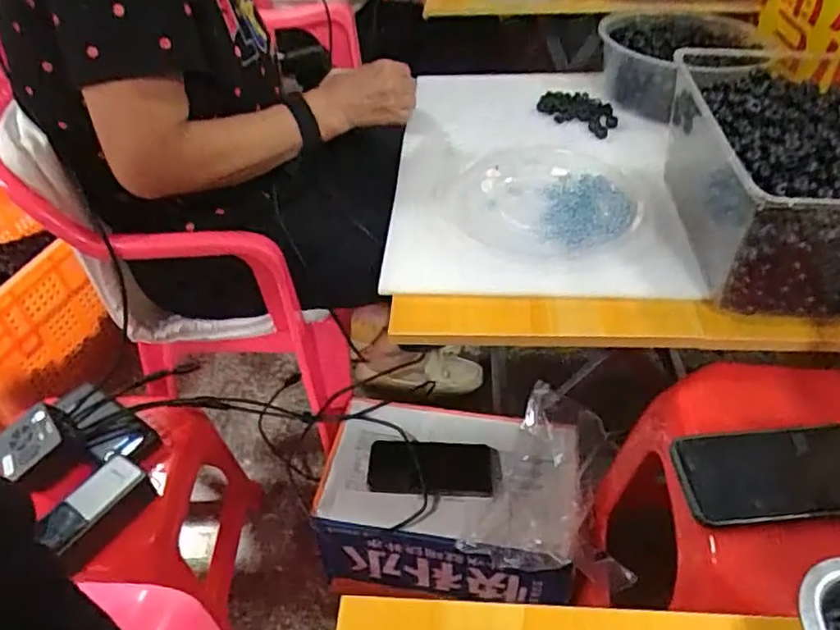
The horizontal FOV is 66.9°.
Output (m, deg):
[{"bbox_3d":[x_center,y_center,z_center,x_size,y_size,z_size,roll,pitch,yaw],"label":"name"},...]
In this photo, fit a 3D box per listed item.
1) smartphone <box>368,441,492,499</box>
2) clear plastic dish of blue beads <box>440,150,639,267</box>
[{"bbox_3d":[0.014,0.204,0.852,0.165,0.015,0.081,3,44,6],"label":"smartphone"},{"bbox_3d":[0.144,-0.143,0.762,0.230,0.017,0.237,-5,40,4],"label":"clear plastic dish of blue beads"}]

